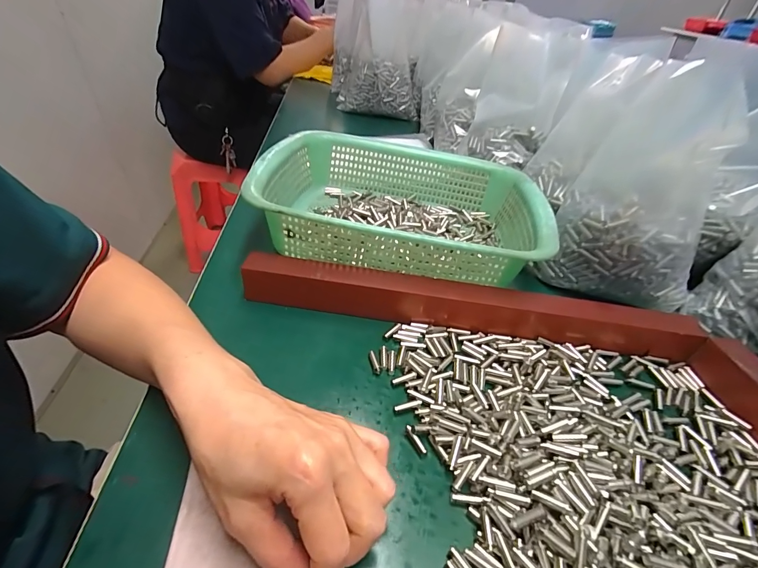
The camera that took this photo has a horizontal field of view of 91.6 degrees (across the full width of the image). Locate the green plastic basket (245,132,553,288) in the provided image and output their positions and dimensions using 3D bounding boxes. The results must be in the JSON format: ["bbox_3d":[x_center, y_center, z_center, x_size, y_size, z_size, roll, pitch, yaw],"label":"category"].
[{"bbox_3d":[0.028,-0.089,0.412,0.285,0.086,0.224,9,40,6],"label":"green plastic basket"}]

